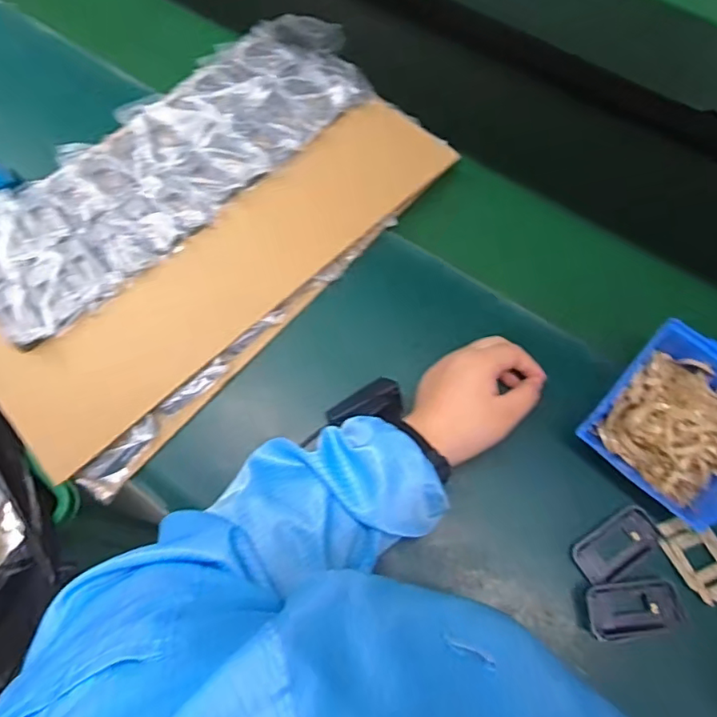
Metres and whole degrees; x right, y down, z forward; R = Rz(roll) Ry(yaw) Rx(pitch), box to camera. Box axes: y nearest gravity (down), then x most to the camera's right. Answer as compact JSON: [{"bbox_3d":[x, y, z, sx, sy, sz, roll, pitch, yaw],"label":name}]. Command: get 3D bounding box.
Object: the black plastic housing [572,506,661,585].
[{"bbox_3d":[0.222,0.160,0.462,0.075,0.007,0.036,-30,71,-10],"label":"black plastic housing"}]

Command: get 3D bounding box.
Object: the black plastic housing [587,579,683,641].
[{"bbox_3d":[0.225,0.204,0.441,0.074,0.011,0.040,-8,69,-2],"label":"black plastic housing"}]

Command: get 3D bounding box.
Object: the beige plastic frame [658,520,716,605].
[{"bbox_3d":[0.289,0.168,0.455,0.045,0.009,0.066,-22,70,-7],"label":"beige plastic frame"}]

